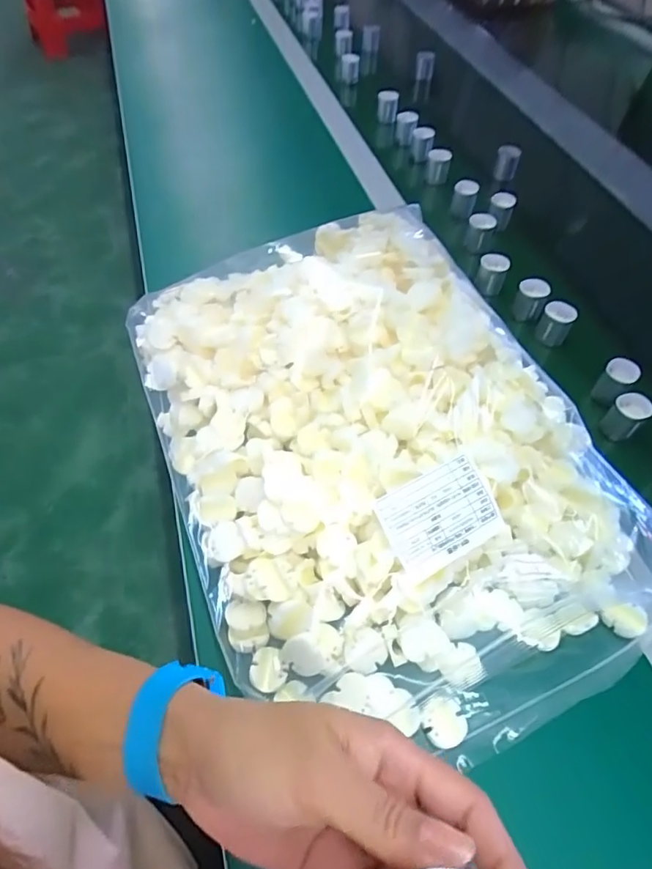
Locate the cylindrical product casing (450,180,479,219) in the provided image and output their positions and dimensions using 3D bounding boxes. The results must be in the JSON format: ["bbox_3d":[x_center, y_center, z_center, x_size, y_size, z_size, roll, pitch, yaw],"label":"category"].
[{"bbox_3d":[0.175,-0.299,0.667,0.030,0.041,0.026,15,58,11],"label":"cylindrical product casing"}]

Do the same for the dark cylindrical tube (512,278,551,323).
[{"bbox_3d":[0.218,-0.143,0.560,0.029,0.041,0.023,19,59,13],"label":"dark cylindrical tube"}]

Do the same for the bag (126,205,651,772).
[{"bbox_3d":[0.024,-0.009,0.413,0.310,0.081,0.456,-25,60,-15],"label":"bag"}]

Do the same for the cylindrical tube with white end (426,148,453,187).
[{"bbox_3d":[0.155,-0.372,0.727,0.031,0.039,0.032,0,57,1],"label":"cylindrical tube with white end"}]

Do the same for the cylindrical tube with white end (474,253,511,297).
[{"bbox_3d":[0.185,-0.180,0.587,0.030,0.039,0.026,22,60,15],"label":"cylindrical tube with white end"}]

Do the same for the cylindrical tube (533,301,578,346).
[{"bbox_3d":[0.236,-0.114,0.541,0.031,0.037,0.026,22,60,15],"label":"cylindrical tube"}]

